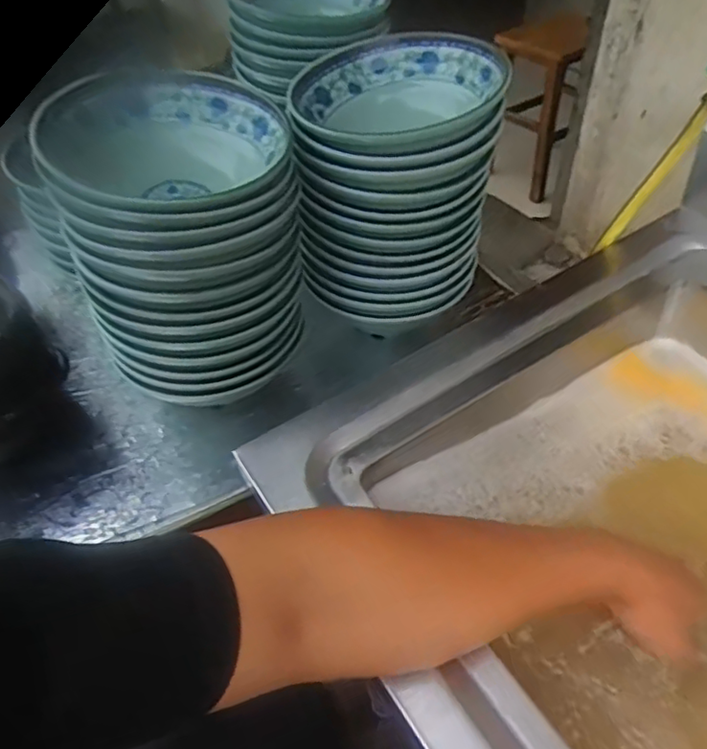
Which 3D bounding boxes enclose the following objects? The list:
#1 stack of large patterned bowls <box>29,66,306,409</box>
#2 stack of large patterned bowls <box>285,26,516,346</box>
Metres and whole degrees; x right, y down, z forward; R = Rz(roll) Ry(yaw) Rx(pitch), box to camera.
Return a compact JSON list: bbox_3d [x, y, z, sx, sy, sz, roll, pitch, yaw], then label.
[{"bbox_3d":[-0.121,-0.098,0.489,0.158,0.212,0.156,-10,45,-7],"label":"stack of large patterned bowls"},{"bbox_3d":[0.038,-0.168,0.576,0.168,0.205,0.172,1,45,3],"label":"stack of large patterned bowls"}]

